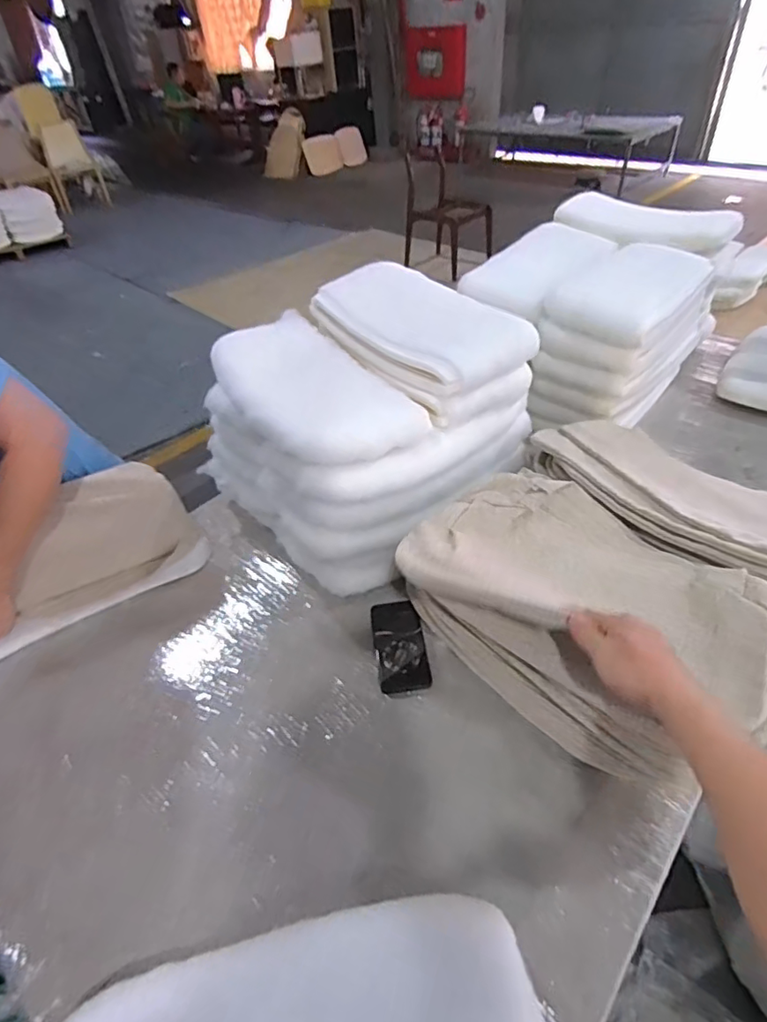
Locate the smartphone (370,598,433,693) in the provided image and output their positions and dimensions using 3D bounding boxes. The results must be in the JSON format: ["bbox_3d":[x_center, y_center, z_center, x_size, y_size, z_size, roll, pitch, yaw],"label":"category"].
[{"bbox_3d":[0.027,0.220,0.906,0.079,0.012,0.172,-6,42,-3],"label":"smartphone"}]

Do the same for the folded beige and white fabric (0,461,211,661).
[{"bbox_3d":[-0.554,0.101,0.942,0.485,0.225,0.137,-21,45,-19],"label":"folded beige and white fabric"}]

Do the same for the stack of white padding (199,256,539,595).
[{"bbox_3d":[-0.053,-0.180,1.036,0.456,0.353,0.469,-32,49,-28],"label":"stack of white padding"}]

